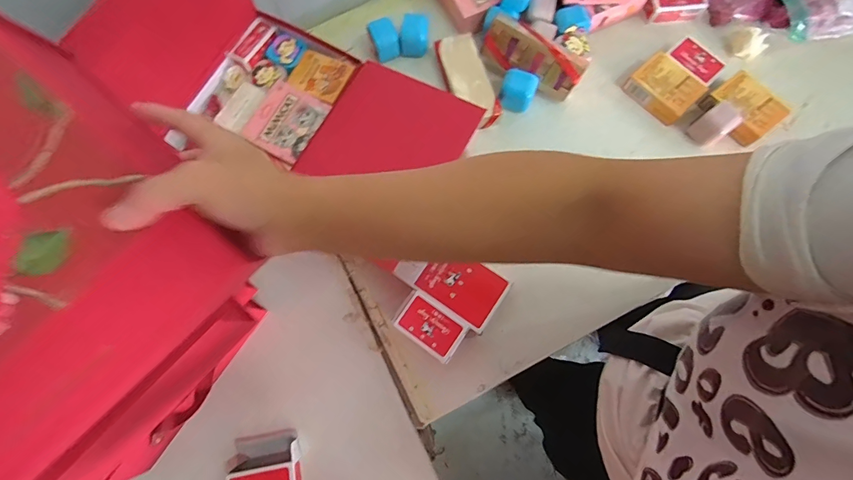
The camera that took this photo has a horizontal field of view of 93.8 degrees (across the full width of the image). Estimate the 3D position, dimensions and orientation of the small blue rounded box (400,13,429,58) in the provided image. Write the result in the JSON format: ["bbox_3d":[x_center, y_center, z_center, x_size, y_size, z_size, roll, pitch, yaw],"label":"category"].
[{"bbox_3d":[-0.019,-0.351,0.681,0.052,0.044,0.055,1,73,4],"label":"small blue rounded box"}]

